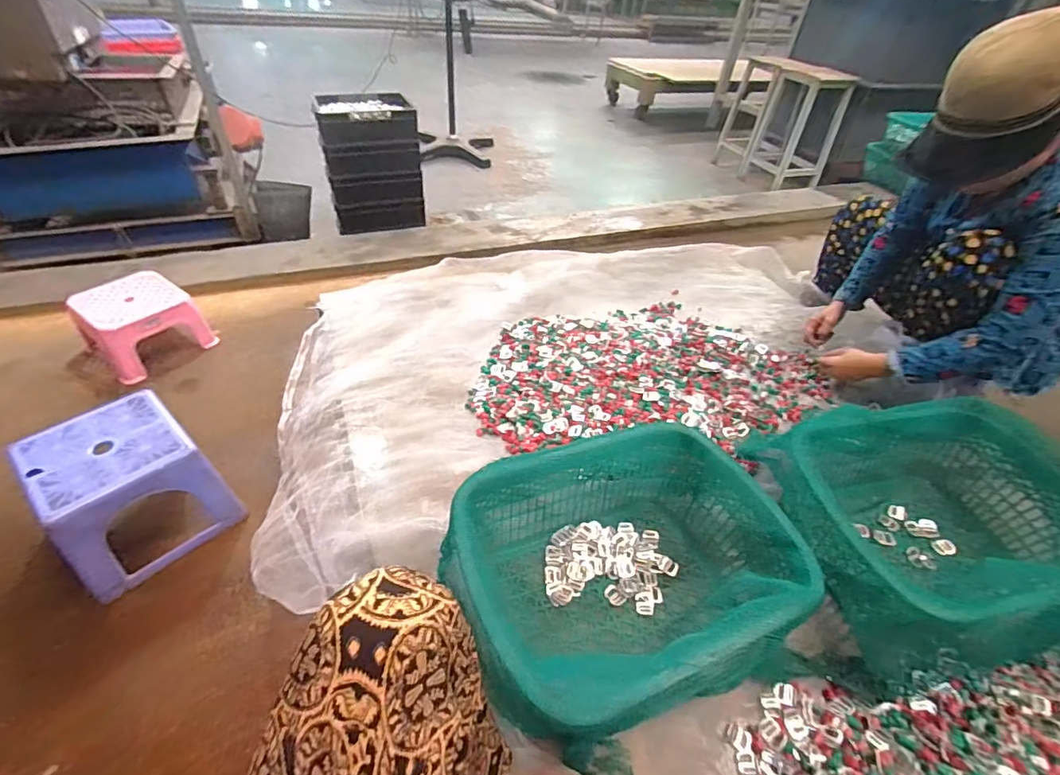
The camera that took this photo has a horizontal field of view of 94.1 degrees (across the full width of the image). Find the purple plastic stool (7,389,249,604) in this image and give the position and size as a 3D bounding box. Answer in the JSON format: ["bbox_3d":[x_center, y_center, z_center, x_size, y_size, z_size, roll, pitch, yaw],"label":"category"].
[{"bbox_3d":[-0.719,0.182,0.886,0.222,0.209,0.232,30,48,26],"label":"purple plastic stool"}]

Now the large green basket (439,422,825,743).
[{"bbox_3d":[0.134,0.256,0.706,0.472,0.166,0.363,-18,47,-23],"label":"large green basket"}]

